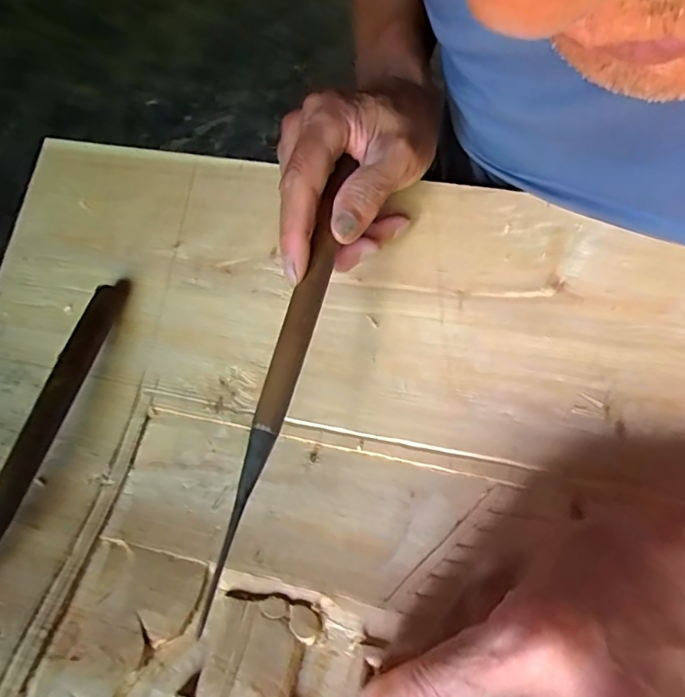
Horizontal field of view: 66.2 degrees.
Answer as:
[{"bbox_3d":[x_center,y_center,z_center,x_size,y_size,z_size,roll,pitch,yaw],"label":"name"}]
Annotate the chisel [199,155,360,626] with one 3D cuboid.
[{"bbox_3d":[-0.027,0.004,0.254,0.014,0.010,0.230,14,70,7],"label":"chisel"}]

